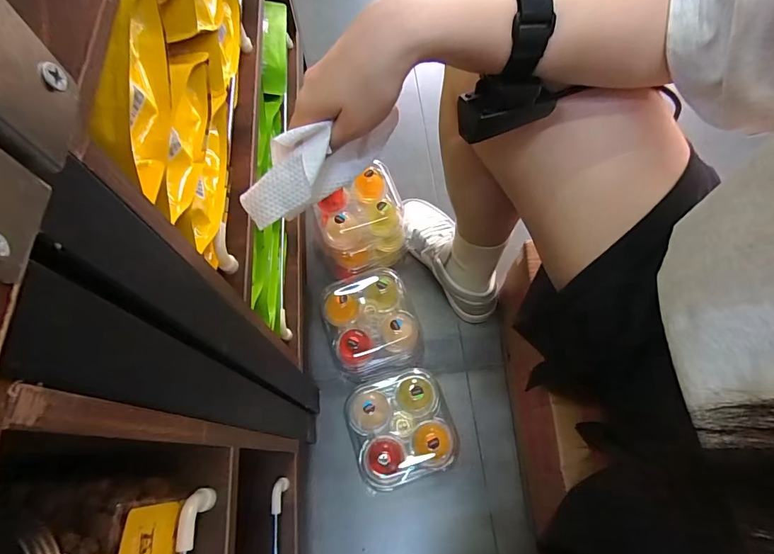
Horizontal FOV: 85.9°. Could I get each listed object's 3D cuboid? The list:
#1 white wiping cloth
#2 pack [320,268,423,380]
[{"bbox_3d":[-0.053,-0.089,0.329,0.132,0.063,0.036,-18,67,-7],"label":"white wiping cloth"},{"bbox_3d":[-0.026,0.073,0.656,0.143,0.094,0.138,-13,66,-5],"label":"pack"}]

